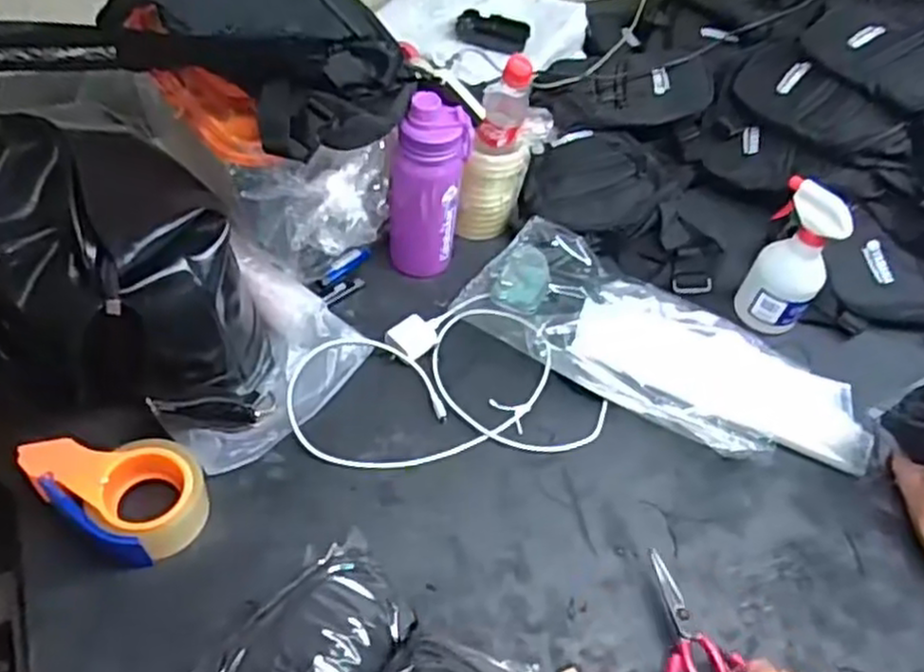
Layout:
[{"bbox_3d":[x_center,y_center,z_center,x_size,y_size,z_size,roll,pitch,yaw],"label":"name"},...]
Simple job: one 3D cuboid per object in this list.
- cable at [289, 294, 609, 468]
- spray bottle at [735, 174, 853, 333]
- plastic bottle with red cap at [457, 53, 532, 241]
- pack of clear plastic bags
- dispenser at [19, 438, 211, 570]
[{"bbox_3d":[-0.020,0.065,0.785,0.302,0.029,0.220,-23,58,-22],"label":"cable"},{"bbox_3d":[0.382,-0.090,0.840,0.087,0.163,0.066,30,55,17],"label":"spray bottle"},{"bbox_3d":[0.039,-0.219,0.855,0.071,0.220,0.071,22,53,11],"label":"plastic bottle with red cap"},{"bbox_3d":[0.240,0.019,0.848,0.474,0.034,0.195,26,54,14],"label":"pack of clear plastic bags"},{"bbox_3d":[-0.311,0.138,0.669,0.144,0.061,0.106,31,55,17],"label":"dispenser"}]

